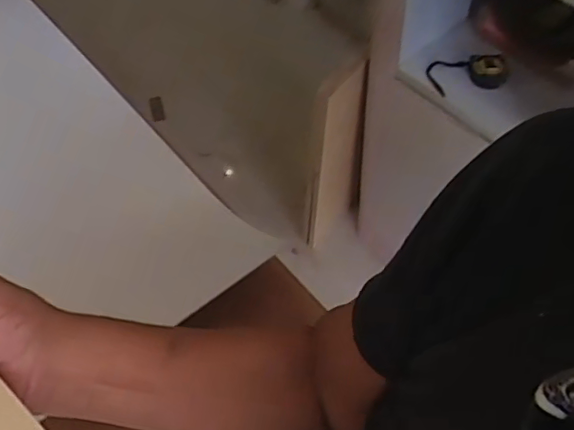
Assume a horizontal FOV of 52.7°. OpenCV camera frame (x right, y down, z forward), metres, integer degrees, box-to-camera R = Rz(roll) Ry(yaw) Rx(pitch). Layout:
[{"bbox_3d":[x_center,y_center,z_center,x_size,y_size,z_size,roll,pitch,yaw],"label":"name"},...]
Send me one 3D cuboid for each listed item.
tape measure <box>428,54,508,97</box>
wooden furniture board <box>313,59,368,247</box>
[{"bbox_3d":[0.362,-0.286,1.142,0.154,0.035,0.084,-3,56,2],"label":"tape measure"},{"bbox_3d":[0.135,-0.134,1.587,0.126,0.657,0.044,-6,56,0],"label":"wooden furniture board"}]

